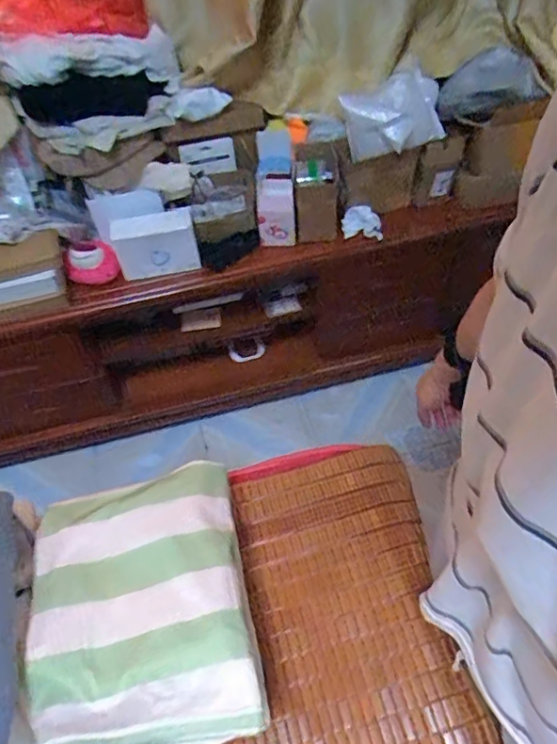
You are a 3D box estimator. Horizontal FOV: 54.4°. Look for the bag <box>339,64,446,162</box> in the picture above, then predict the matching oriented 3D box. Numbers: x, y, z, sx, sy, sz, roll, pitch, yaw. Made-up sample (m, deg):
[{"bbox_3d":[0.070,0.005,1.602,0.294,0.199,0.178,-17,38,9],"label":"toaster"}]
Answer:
[{"bbox_3d":[0.222,-0.503,1.045,0.190,0.107,0.120,-12,53,-5],"label":"bag"}]

